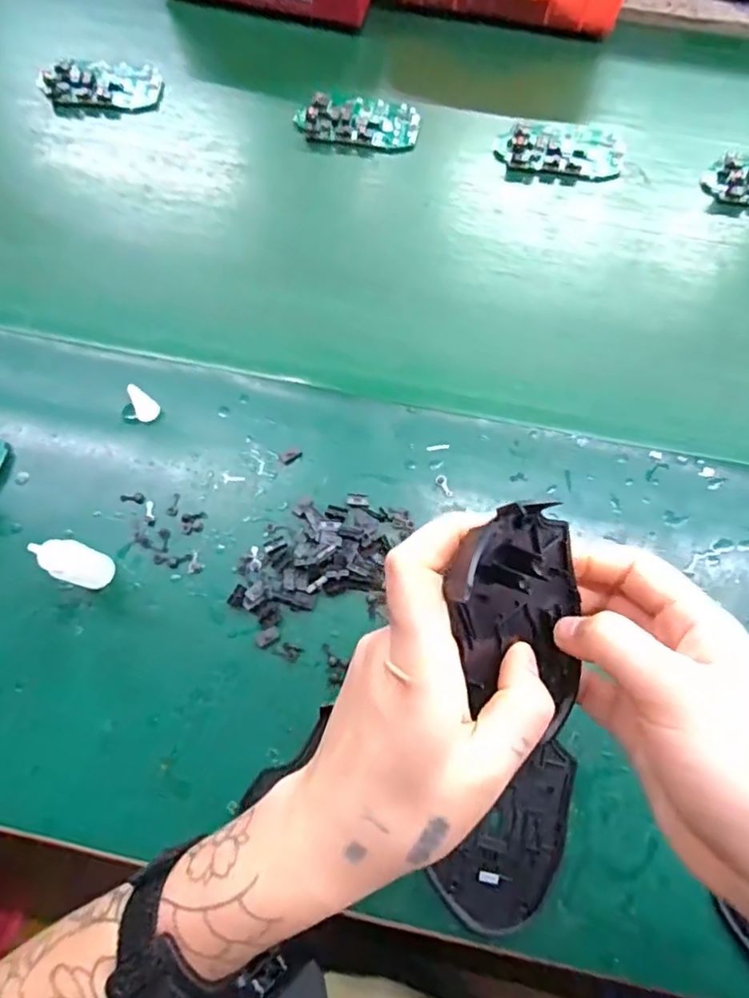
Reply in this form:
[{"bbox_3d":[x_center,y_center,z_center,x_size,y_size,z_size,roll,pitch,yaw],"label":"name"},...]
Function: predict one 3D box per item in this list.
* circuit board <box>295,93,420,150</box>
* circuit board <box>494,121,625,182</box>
[{"bbox_3d":[-0.013,-0.302,0.484,0.096,0.015,0.045,5,73,2],"label":"circuit board"},{"bbox_3d":[0.146,-0.276,0.476,0.097,0.007,0.046,8,74,3],"label":"circuit board"}]

